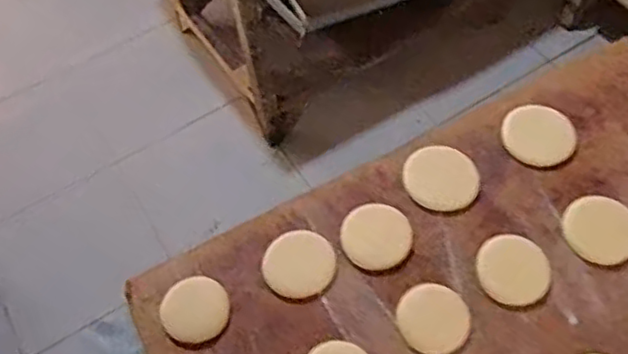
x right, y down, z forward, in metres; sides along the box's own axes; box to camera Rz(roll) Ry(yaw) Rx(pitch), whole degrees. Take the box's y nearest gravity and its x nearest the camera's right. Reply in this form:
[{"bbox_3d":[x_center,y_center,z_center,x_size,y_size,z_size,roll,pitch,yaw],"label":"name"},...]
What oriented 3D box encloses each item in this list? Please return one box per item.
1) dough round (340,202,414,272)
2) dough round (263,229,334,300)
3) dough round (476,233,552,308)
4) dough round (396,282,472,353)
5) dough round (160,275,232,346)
[{"bbox_3d":[0.060,0.056,0.634,0.066,0.009,0.067,-2,58,3],"label":"dough round"},{"bbox_3d":[-0.013,0.081,0.623,0.064,0.008,0.068,-2,58,3],"label":"dough round"},{"bbox_3d":[0.183,0.085,0.606,0.065,0.010,0.066,-2,58,3],"label":"dough round"},{"bbox_3d":[0.107,0.126,0.589,0.062,0.007,0.064,-2,58,3],"label":"dough round"},{"bbox_3d":[-0.110,0.121,0.605,0.063,0.010,0.060,-2,58,3],"label":"dough round"}]

